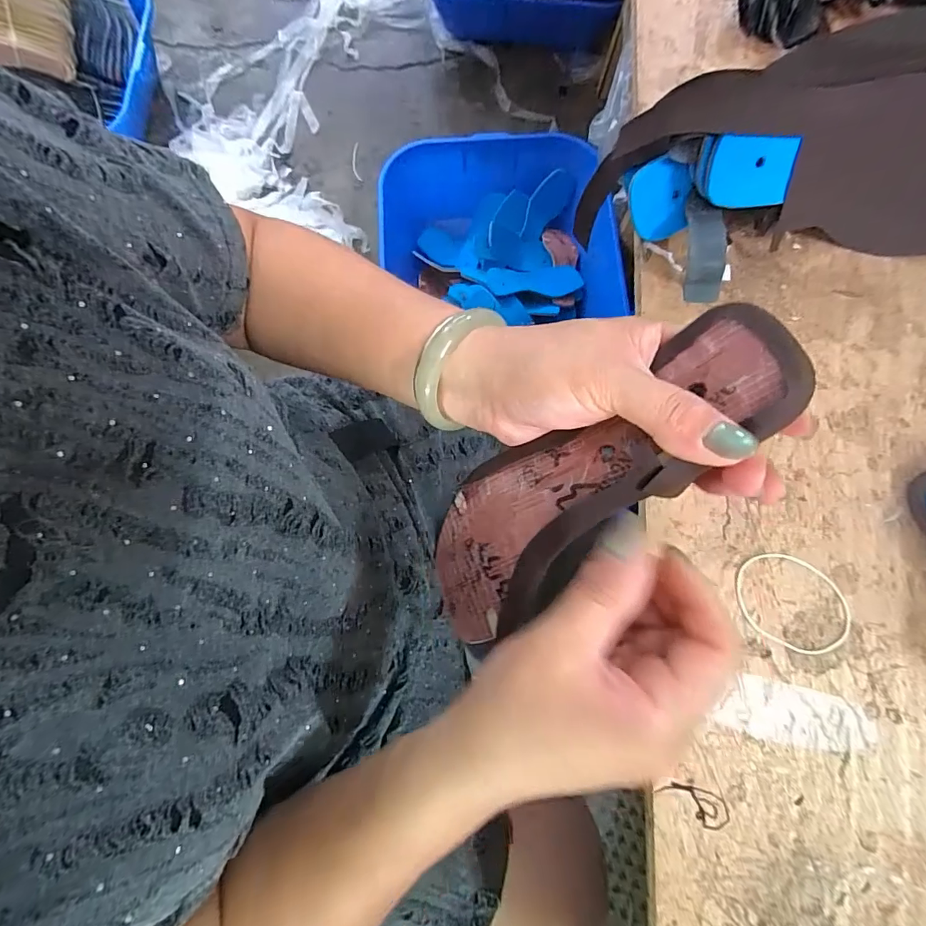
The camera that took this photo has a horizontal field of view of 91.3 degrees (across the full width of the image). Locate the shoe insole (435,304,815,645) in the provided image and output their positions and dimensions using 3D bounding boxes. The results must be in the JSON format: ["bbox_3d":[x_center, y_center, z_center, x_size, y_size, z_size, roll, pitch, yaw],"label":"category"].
[{"bbox_3d":[0.046,0.018,0.227,0.073,0.039,0.229,50,123,8],"label":"shoe insole"}]

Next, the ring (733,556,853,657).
[{"bbox_3d":[0.230,0.097,0.315,0.081,0.004,0.062,24,79,3],"label":"ring"}]

